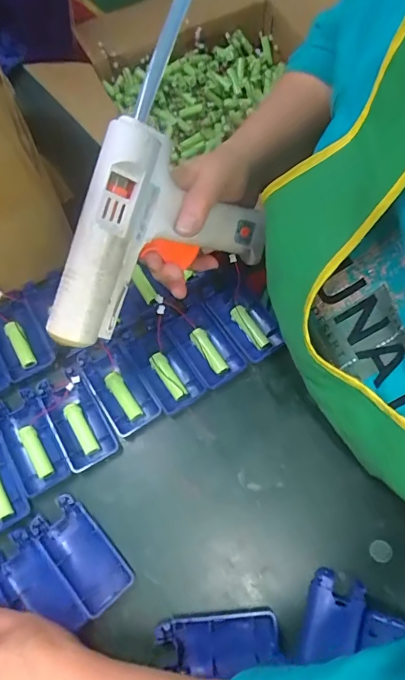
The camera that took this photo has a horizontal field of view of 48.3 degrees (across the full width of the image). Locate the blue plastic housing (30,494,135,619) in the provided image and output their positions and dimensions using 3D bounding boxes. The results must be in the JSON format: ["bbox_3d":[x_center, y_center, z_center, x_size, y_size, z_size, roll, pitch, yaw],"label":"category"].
[{"bbox_3d":[-0.101,0.179,0.381,0.045,0.011,0.093,-40,73,-12],"label":"blue plastic housing"}]

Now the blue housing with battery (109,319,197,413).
[{"bbox_3d":[-0.039,0.020,0.444,0.051,0.014,0.099,-32,72,-10],"label":"blue housing with battery"}]

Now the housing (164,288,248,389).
[{"bbox_3d":[0.000,-0.001,0.448,0.047,0.015,0.095,-34,72,-11],"label":"housing"}]

